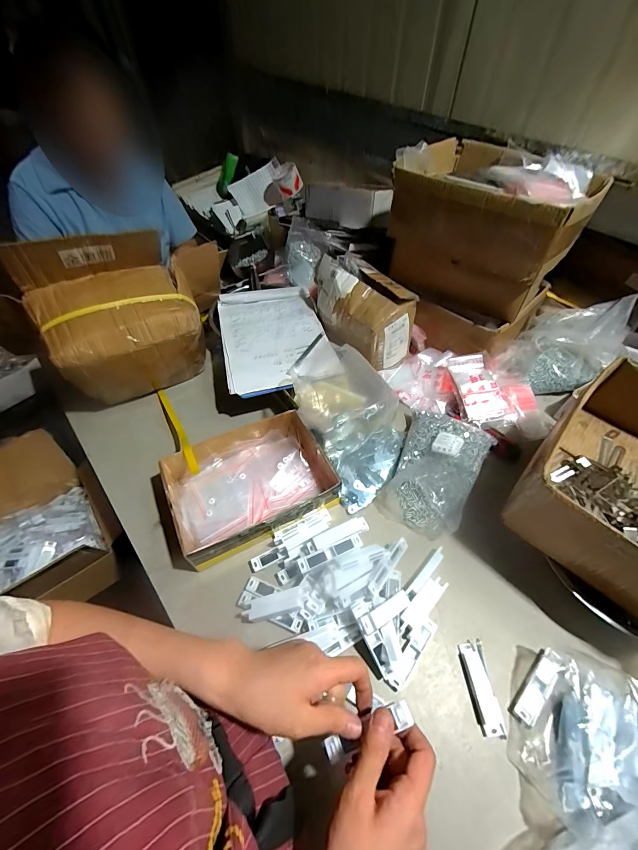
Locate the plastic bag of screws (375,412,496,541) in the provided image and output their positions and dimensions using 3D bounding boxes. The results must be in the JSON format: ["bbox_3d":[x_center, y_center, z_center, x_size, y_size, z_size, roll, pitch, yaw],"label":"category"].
[{"bbox_3d":[0.207,0.073,0.591,0.136,0.087,0.215,24,56,18],"label":"plastic bag of screws"}]

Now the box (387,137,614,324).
[{"bbox_3d":[0.337,-0.406,0.706,0.320,0.228,0.272,31,58,22],"label":"box"}]

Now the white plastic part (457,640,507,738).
[{"bbox_3d":[0.207,0.336,0.438,0.031,0.012,0.096,-5,52,-4],"label":"white plastic part"}]

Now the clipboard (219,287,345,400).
[{"bbox_3d":[-0.100,-0.195,0.731,0.212,0.022,0.299,-14,53,-11],"label":"clipboard"}]

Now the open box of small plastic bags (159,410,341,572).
[{"bbox_3d":[-0.121,0.097,0.573,0.267,0.064,0.184,-22,55,-16],"label":"open box of small plastic bags"}]

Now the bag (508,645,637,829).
[{"bbox_3d":[0.339,0.356,0.379,0.213,0.068,0.164,8,53,6],"label":"bag"}]

